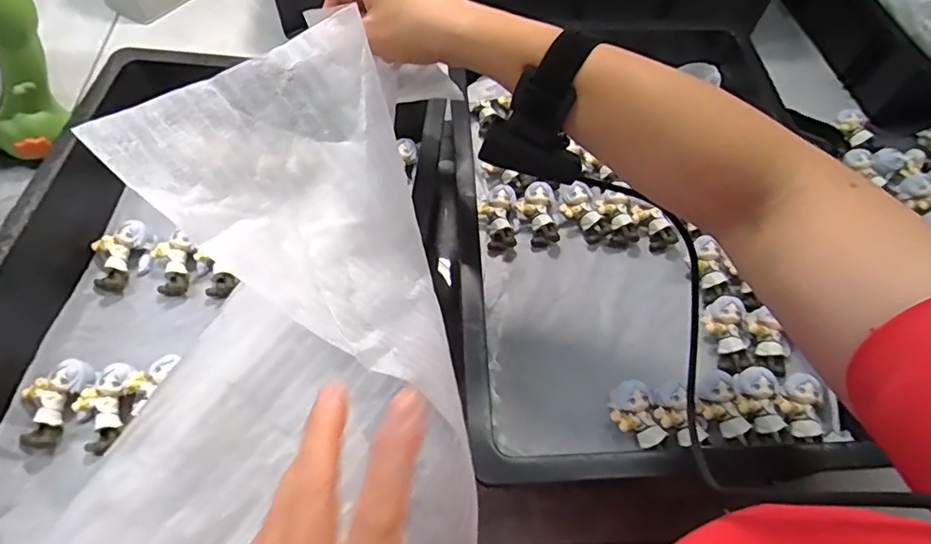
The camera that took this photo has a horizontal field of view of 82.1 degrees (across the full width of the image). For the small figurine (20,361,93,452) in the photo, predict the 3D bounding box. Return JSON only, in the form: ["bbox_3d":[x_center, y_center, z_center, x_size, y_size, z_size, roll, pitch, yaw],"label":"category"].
[{"bbox_3d":[-0.307,0.096,0.394,0.036,0.021,0.065,16,60,7],"label":"small figurine"}]

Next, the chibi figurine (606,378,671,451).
[{"bbox_3d":[0.133,0.114,0.422,0.035,0.030,0.053,-11,61,-9],"label":"chibi figurine"}]

